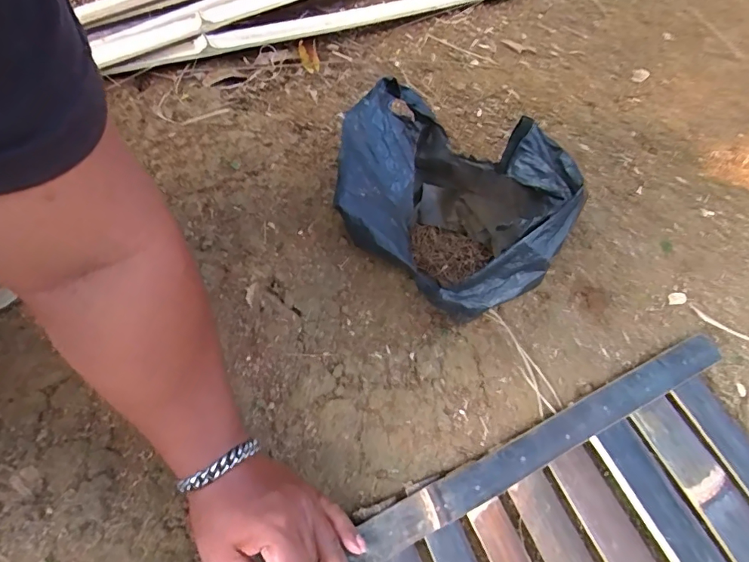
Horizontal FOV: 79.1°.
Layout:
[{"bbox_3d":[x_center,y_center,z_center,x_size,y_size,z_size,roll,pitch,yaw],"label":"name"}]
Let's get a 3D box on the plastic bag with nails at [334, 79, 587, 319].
[{"bbox_3d":[0.059,-0.095,0.469,0.166,0.179,0.283,-25,66,-17],"label":"plastic bag with nails"}]

